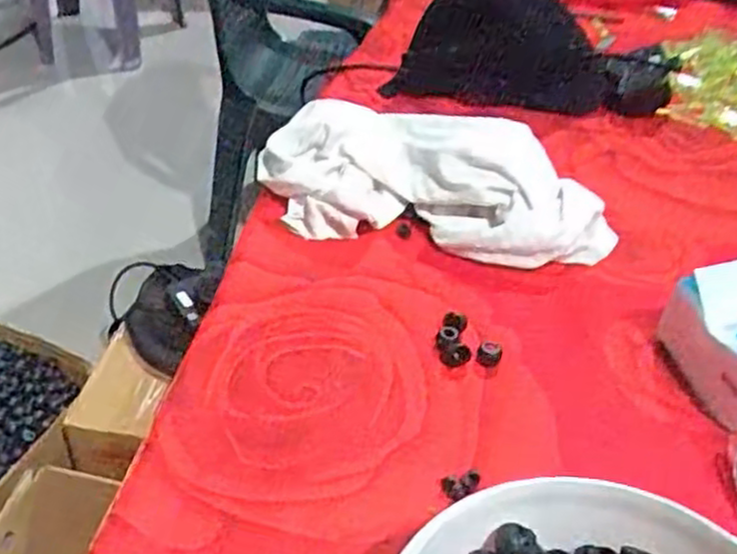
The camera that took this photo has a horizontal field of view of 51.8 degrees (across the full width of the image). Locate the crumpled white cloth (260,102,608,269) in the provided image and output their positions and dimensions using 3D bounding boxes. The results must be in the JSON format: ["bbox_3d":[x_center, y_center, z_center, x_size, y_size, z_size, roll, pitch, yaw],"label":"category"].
[{"bbox_3d":[0.048,-0.071,0.566,0.265,0.069,0.093,12,39,9],"label":"crumpled white cloth"}]

